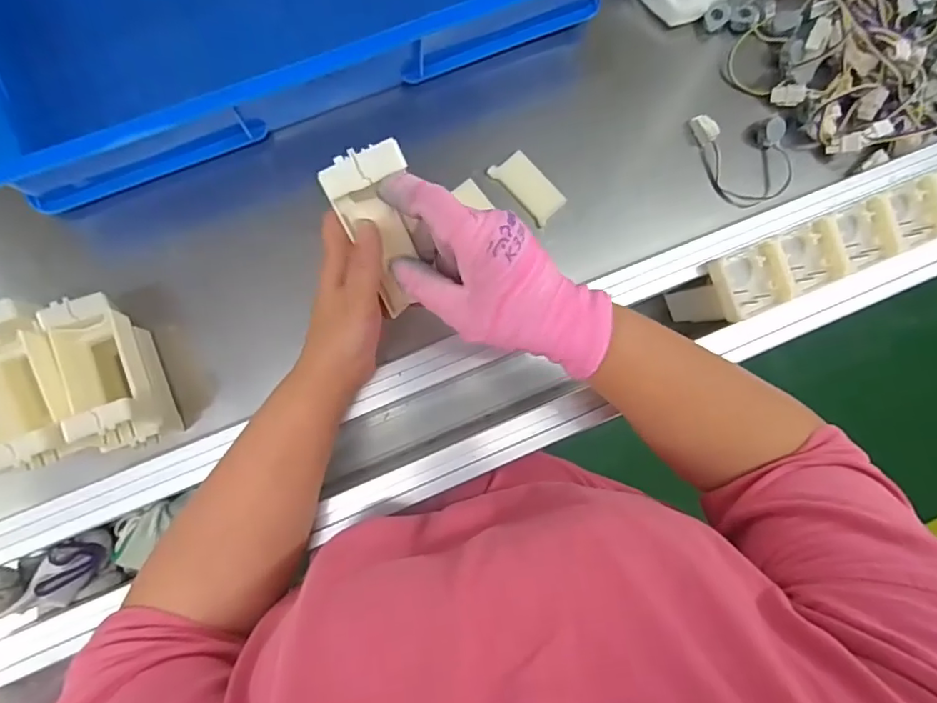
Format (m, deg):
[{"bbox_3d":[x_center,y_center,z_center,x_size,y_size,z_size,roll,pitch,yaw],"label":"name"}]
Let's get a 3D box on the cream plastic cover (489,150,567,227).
[{"bbox_3d":[0.061,-0.168,0.552,0.040,0.005,0.076,-44,90,-8],"label":"cream plastic cover"}]

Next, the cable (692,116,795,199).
[{"bbox_3d":[0.290,-0.204,0.572,0.110,0.024,0.082,-1,84,-6],"label":"cable"}]

